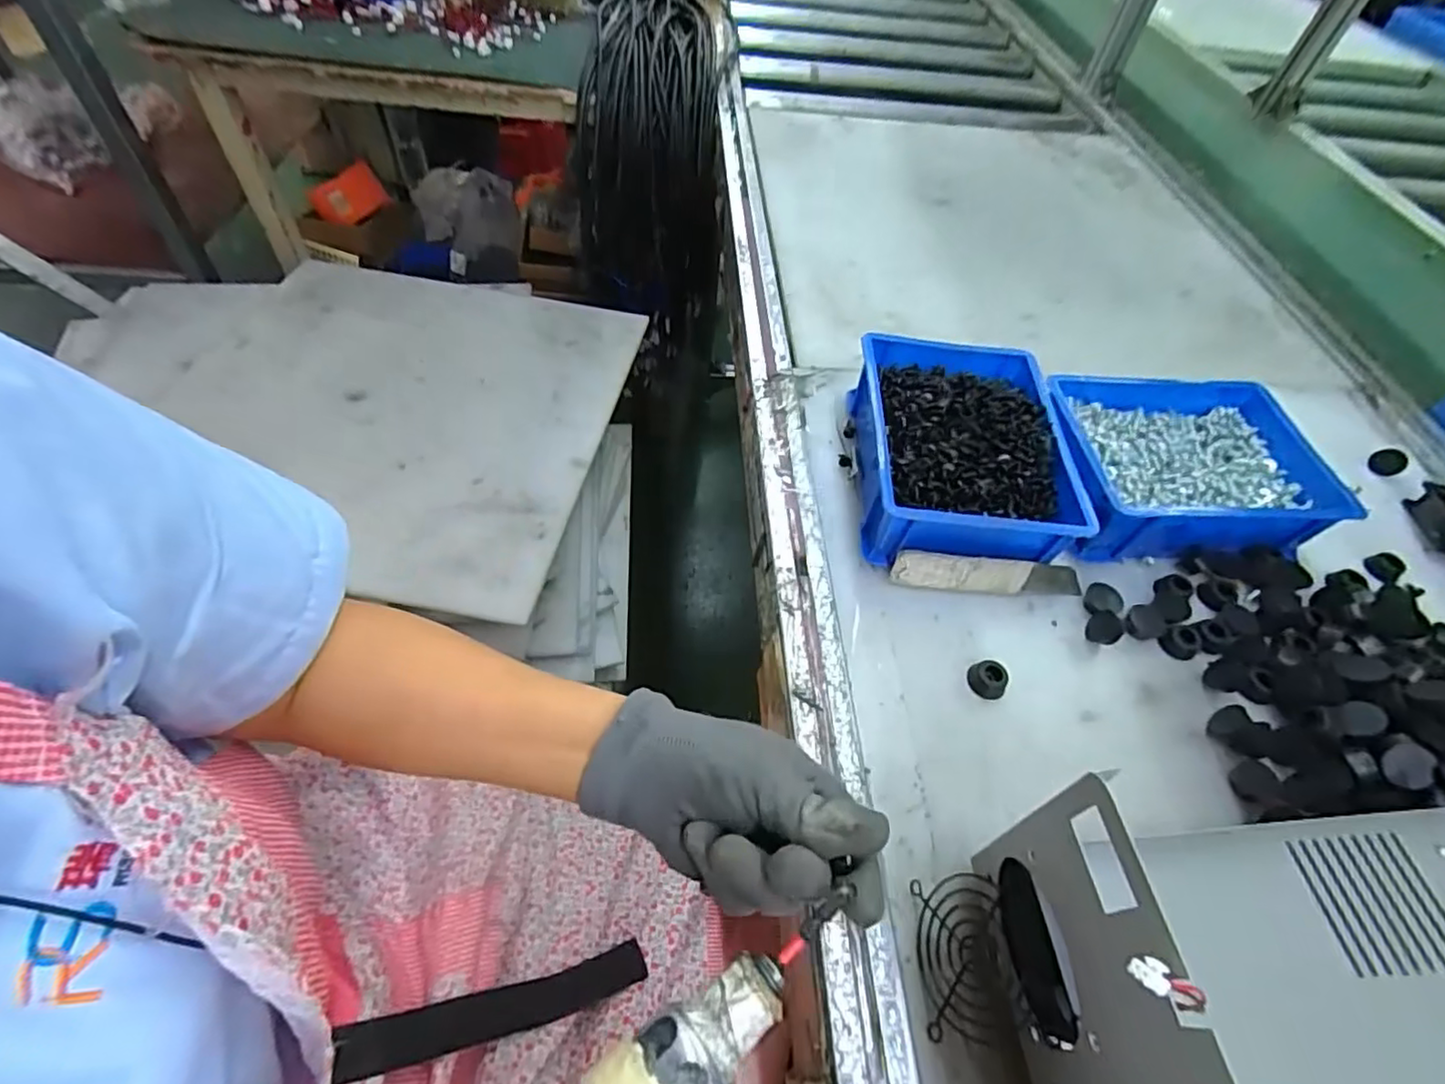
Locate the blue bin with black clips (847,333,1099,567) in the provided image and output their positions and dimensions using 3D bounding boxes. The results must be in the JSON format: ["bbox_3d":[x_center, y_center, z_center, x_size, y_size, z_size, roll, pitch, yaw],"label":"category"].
[{"bbox_3d":[0.180,-0.073,0.488,0.145,0.066,0.191,7,54,-2],"label":"blue bin with black clips"}]

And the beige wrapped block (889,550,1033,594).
[{"bbox_3d":[0.168,0.022,0.448,0.096,0.025,0.016,4,52,-2],"label":"beige wrapped block"}]

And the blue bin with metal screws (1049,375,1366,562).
[{"bbox_3d":[0.359,-0.061,0.501,0.201,0.057,0.145,3,54,-4],"label":"blue bin with metal screws"}]

